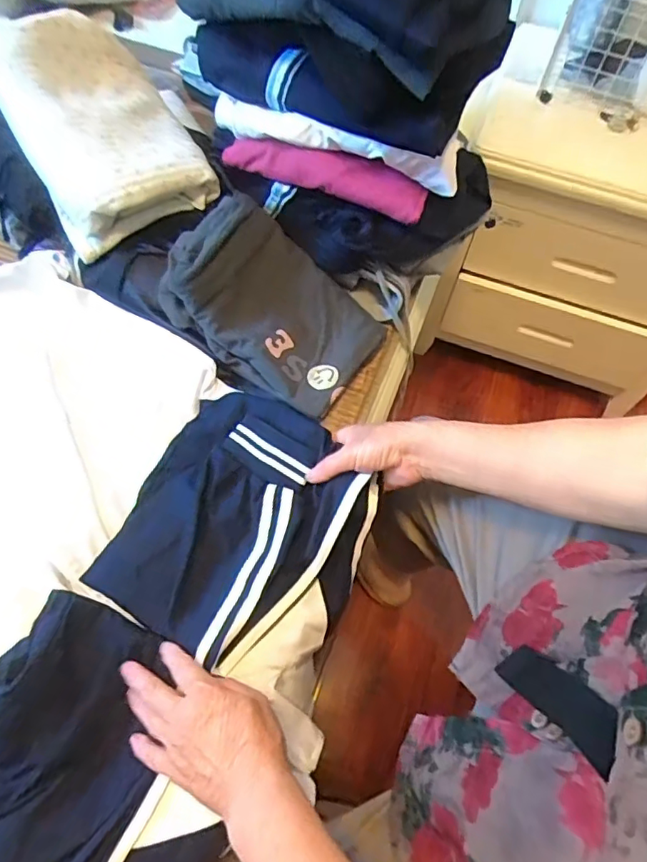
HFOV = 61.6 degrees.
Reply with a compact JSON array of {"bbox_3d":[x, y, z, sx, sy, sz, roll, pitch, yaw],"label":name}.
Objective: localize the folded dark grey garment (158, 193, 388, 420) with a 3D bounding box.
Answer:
[{"bbox_3d":[-0.060,-0.146,0.642,0.254,0.059,0.176,35,73,-13],"label":"folded dark grey garment"}]

